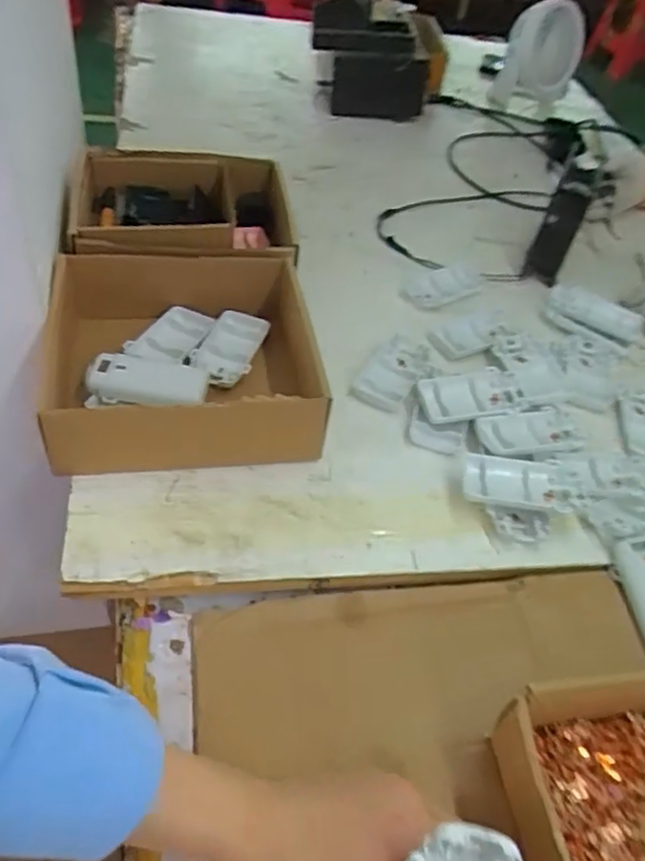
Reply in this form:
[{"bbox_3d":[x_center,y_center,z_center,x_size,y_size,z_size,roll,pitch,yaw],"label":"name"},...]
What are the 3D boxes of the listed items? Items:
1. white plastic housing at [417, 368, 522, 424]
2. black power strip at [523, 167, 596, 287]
[{"bbox_3d":[0.133,-0.027,0.603,0.089,0.018,0.051,-12,50,-18],"label":"white plastic housing"},{"bbox_3d":[0.261,-0.224,0.752,0.038,0.119,0.031,24,28,15],"label":"black power strip"}]

